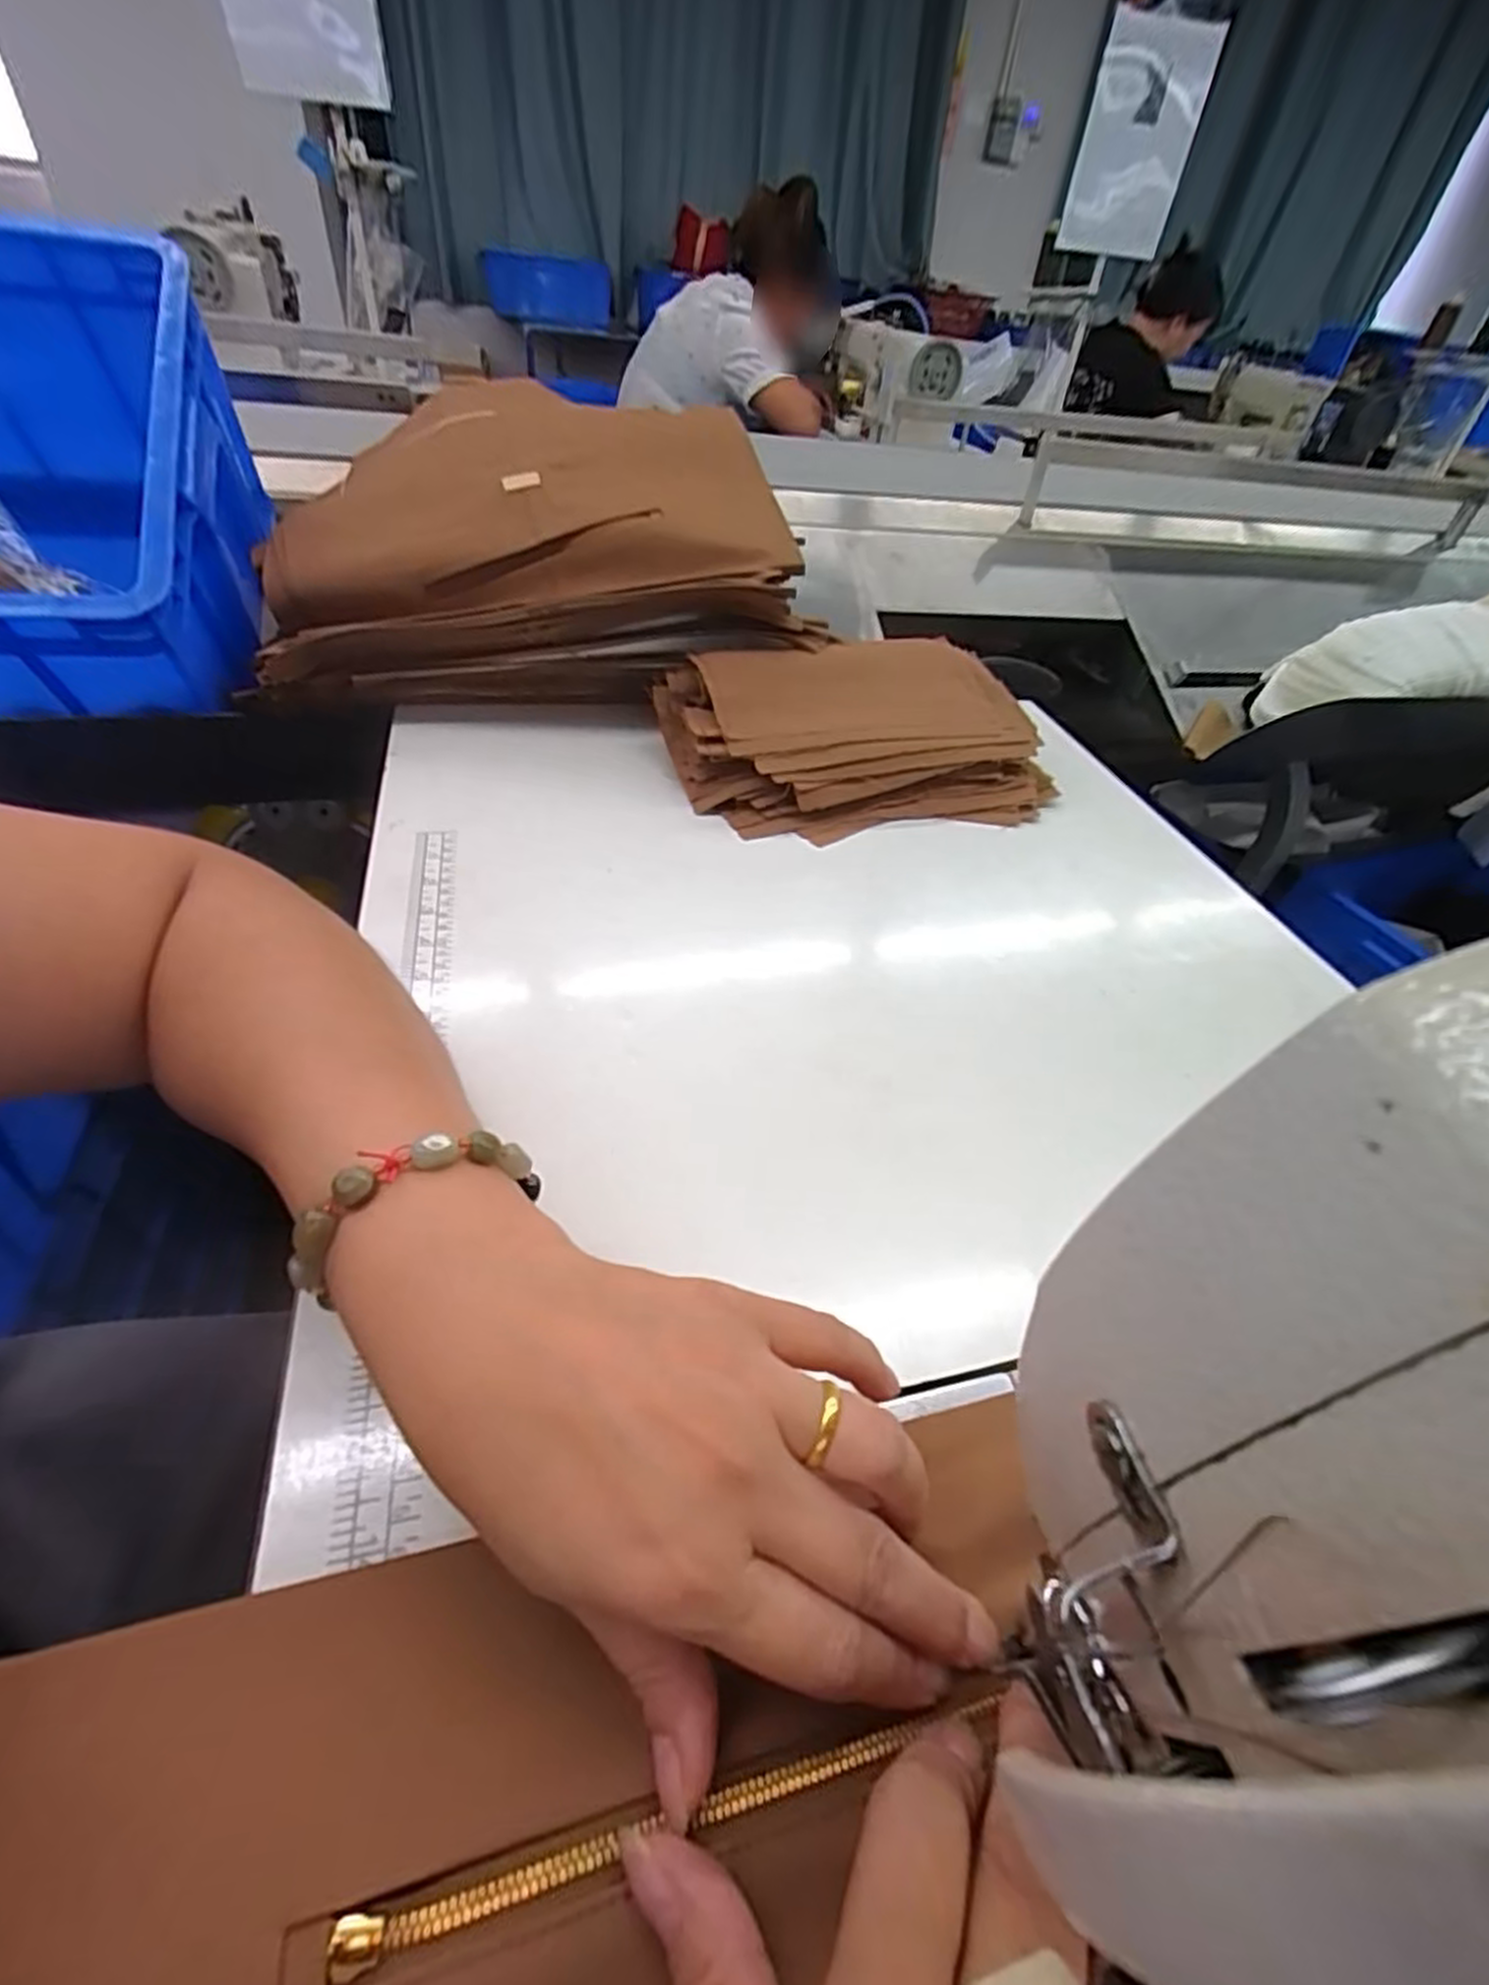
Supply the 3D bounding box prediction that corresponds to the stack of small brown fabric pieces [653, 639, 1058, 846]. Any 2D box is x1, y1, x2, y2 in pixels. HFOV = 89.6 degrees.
[{"bbox_3d":[0.081,-0.183,0.530,0.265,0.065,0.154,-8,46,-16],"label":"stack of small brown fabric pieces"}]

